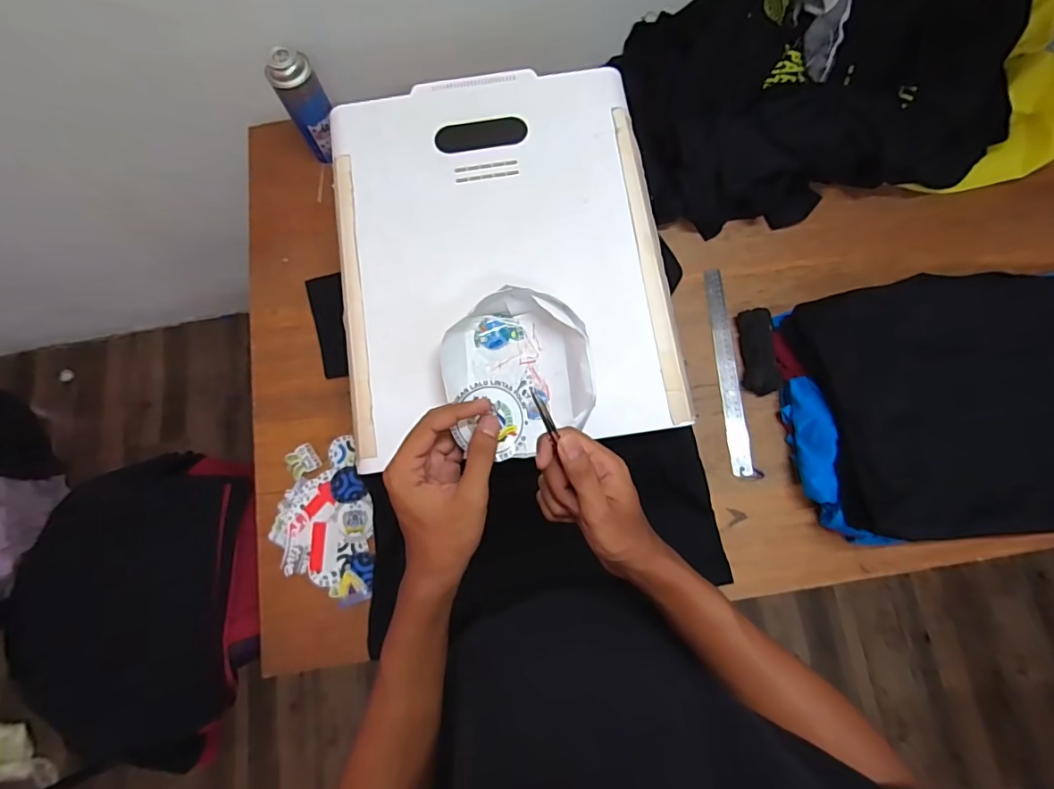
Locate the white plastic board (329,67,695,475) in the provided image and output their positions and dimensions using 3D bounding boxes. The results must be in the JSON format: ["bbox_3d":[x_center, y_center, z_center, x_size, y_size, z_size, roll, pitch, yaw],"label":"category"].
[{"bbox_3d":[-0.035,-0.183,0.630,0.399,0.025,0.494,-8,78,-1],"label":"white plastic board"}]

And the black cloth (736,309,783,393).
[{"bbox_3d":[0.351,-0.065,0.753,0.051,0.026,0.126,-2,78,0],"label":"black cloth"}]

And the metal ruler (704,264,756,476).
[{"bbox_3d":[0.305,-0.040,0.762,0.029,0.005,0.321,-7,77,13],"label":"metal ruler"}]

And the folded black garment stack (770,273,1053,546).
[{"bbox_3d":[0.653,0.013,0.699,0.551,0.084,0.343,-5,78,0],"label":"folded black garment stack"}]

